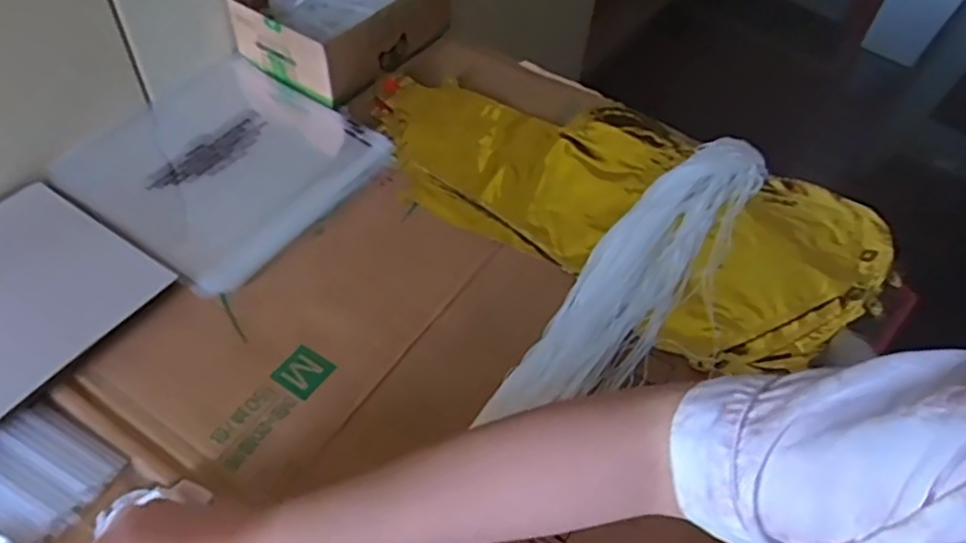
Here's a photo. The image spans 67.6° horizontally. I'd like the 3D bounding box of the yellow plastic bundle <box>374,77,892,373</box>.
[{"bbox_3d":[0.113,-0.060,0.626,0.448,0.024,0.228,25,54,13],"label":"yellow plastic bundle"}]

